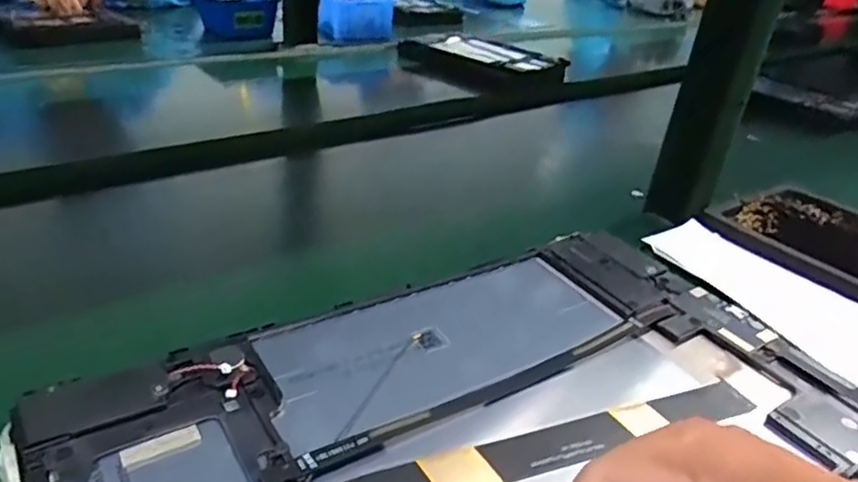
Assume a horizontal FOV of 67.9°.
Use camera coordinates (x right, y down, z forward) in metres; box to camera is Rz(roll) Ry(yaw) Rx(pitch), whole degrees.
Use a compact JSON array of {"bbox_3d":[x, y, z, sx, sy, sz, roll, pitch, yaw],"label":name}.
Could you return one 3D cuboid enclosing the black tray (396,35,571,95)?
[{"bbox_3d":[0.082,-0.277,1.012,0.256,0.052,0.135,26,34,30],"label":"black tray"}]

